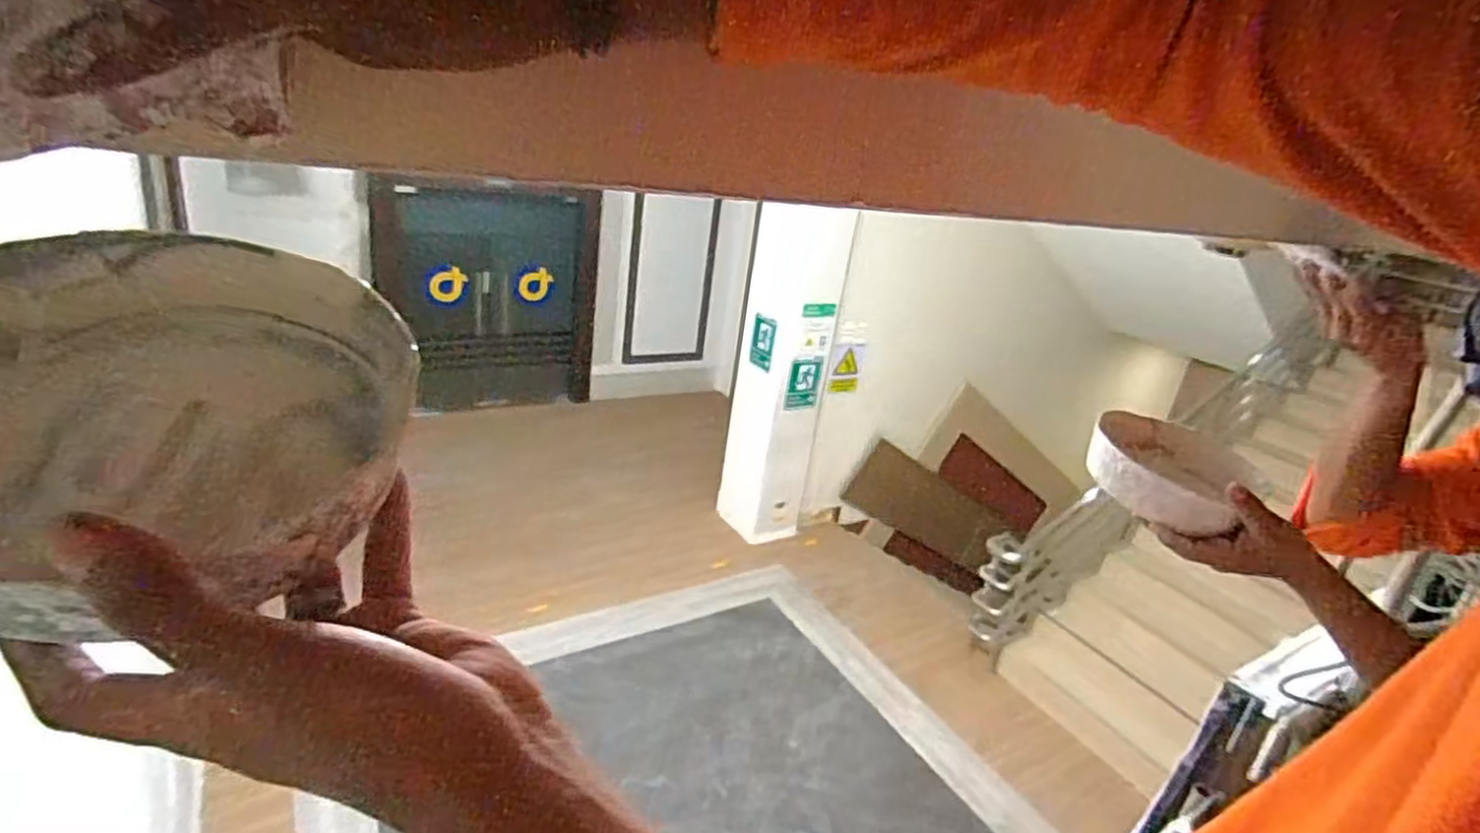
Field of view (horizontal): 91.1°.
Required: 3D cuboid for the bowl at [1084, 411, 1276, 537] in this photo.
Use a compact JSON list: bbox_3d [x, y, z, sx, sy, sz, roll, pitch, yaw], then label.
[{"bbox_3d":[0.459,0.056,0.777,0.162,0.056,0.159,25,28,37],"label":"bowl"}]

